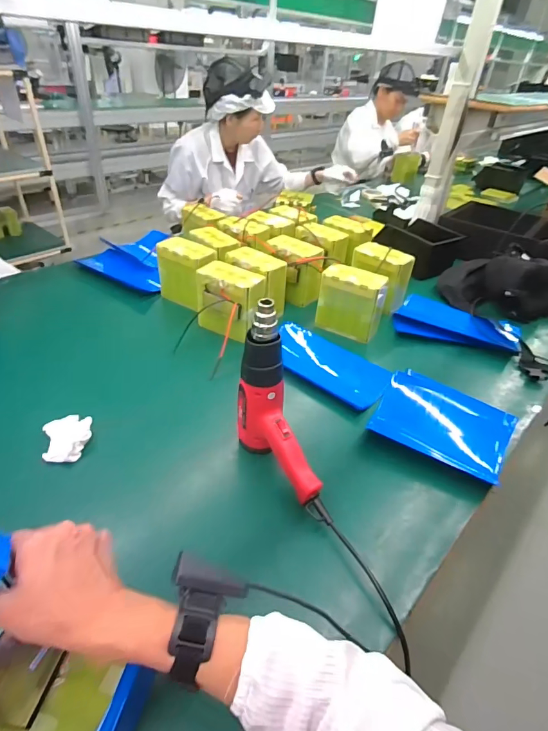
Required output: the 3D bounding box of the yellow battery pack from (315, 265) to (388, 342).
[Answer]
[{"bbox_3d":[0.179,-0.146,0.963,0.148,0.147,0.068,18,40,16],"label":"yellow battery pack"}]

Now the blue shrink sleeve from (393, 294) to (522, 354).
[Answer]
[{"bbox_3d":[0.453,-0.104,1.020,0.283,0.034,0.164,18,39,15],"label":"blue shrink sleeve"}]

